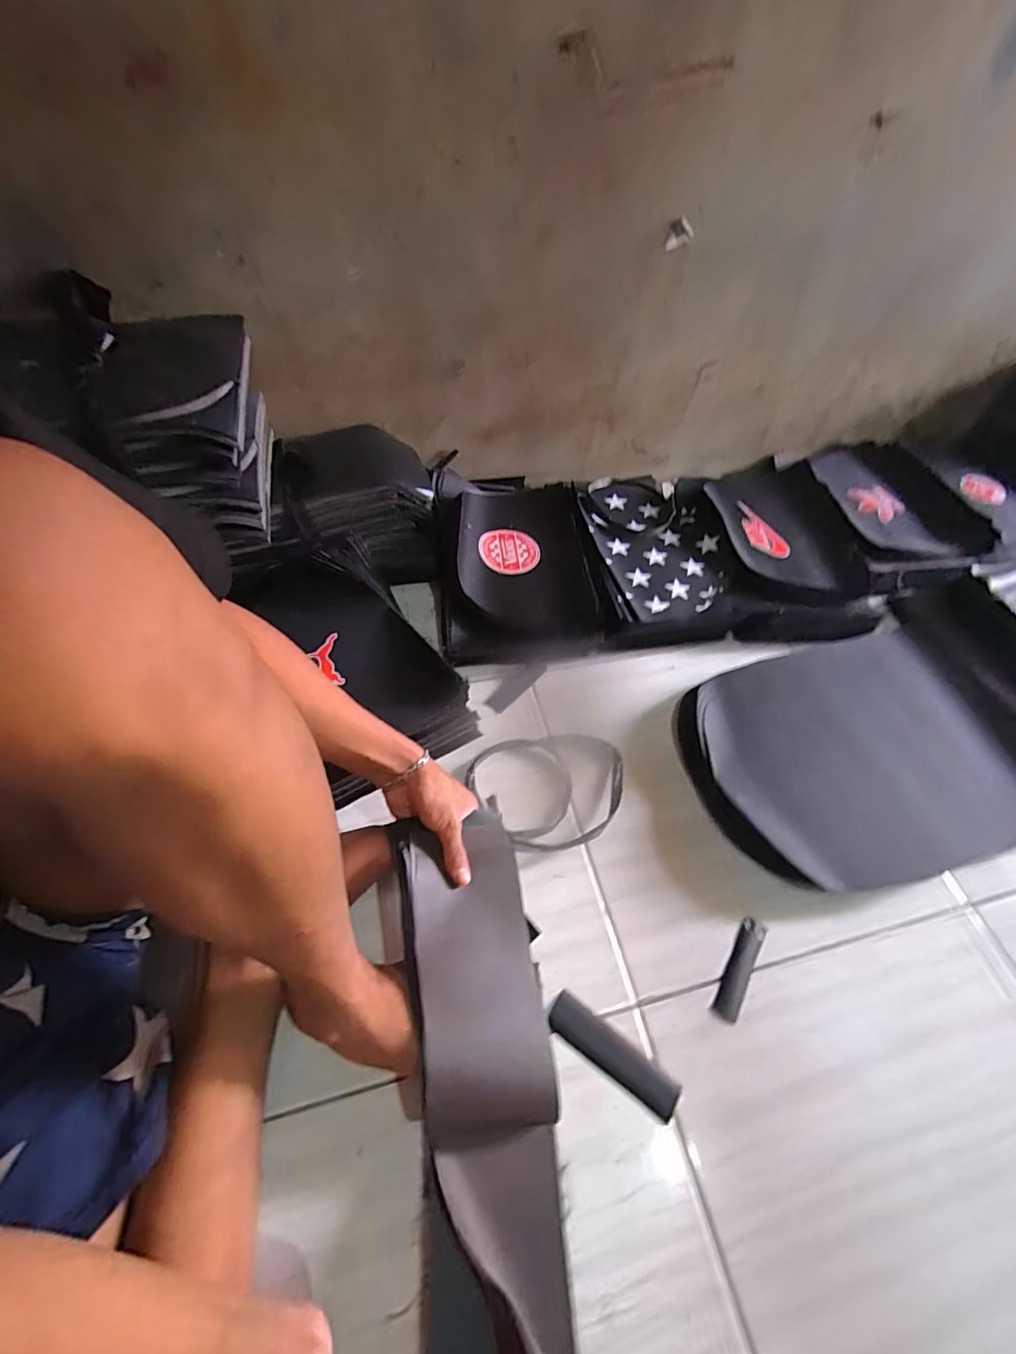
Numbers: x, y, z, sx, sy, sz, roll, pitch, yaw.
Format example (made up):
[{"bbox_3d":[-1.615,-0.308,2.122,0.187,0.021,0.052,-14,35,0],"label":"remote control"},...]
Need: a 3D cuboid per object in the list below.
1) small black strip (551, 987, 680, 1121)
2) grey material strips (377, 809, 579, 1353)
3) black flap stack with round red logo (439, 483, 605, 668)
[{"bbox_3d":[0.097,0.347,0.481,0.126,0.007,0.035,31,58,16],"label":"small black strip"},{"bbox_3d":[-0.023,0.340,0.411,0.127,0.112,0.448,-5,55,-9],"label":"grey material strips"},{"bbox_3d":[0.007,-0.177,0.793,0.216,0.082,0.331,-3,55,-7],"label":"black flap stack with round red logo"}]

